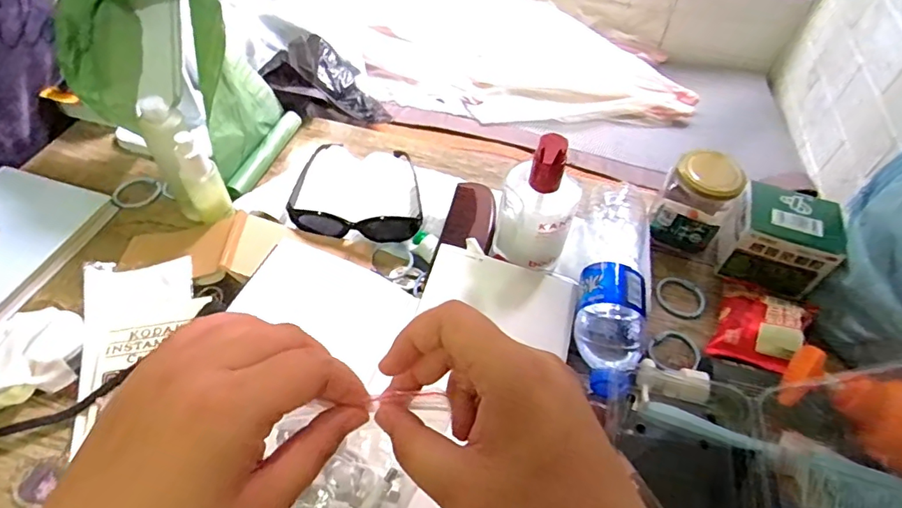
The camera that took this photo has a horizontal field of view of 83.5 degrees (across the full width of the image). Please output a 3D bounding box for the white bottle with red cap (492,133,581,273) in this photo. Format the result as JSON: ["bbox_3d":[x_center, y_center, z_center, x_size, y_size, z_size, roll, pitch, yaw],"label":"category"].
[{"bbox_3d":[0.084,-0.051,0.475,0.070,0.124,0.057,10,52,5],"label":"white bottle with red cap"}]

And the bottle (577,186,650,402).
[{"bbox_3d":[0.159,0.031,0.491,0.068,0.057,0.231,13,52,8],"label":"bottle"}]

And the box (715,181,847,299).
[{"bbox_3d":[0.330,-0.014,0.514,0.094,0.074,0.080,15,52,9],"label":"box"}]

